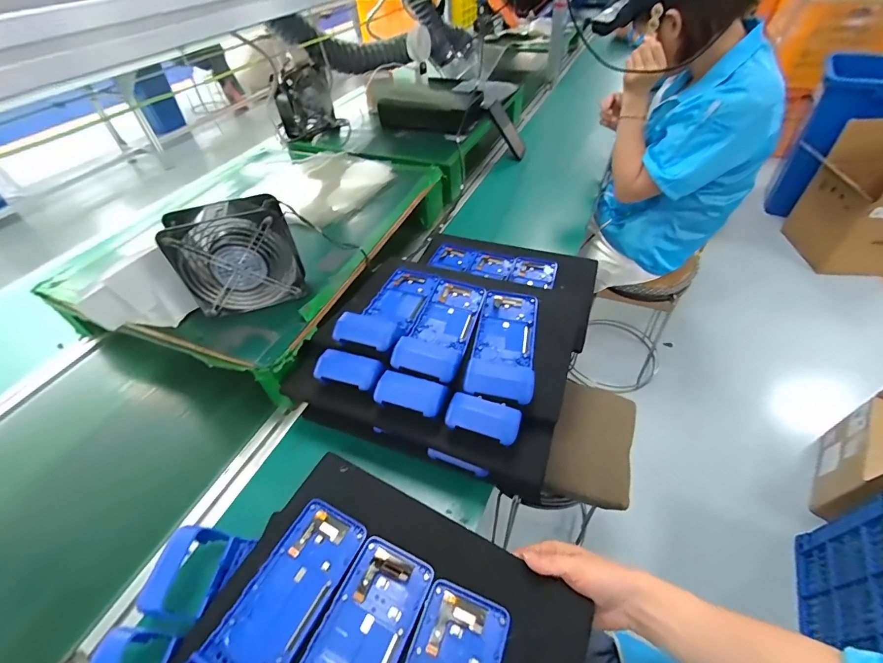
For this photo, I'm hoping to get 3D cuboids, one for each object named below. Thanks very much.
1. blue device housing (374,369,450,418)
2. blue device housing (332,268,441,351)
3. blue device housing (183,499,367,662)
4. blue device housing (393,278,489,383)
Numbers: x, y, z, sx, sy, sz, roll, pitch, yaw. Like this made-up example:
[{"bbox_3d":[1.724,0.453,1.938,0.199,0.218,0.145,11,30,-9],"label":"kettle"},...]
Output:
[{"bbox_3d":[-0.036,0.072,0.459,0.082,0.014,0.040,11,49,15],"label":"blue device housing"},{"bbox_3d":[-0.072,-0.039,0.584,0.085,0.036,0.223,9,29,13],"label":"blue device housing"},{"bbox_3d":[-0.170,0.270,0.368,0.084,0.048,0.222,19,51,21],"label":"blue device housing"},{"bbox_3d":[0.005,-0.011,0.557,0.083,0.034,0.226,8,31,12],"label":"blue device housing"}]

